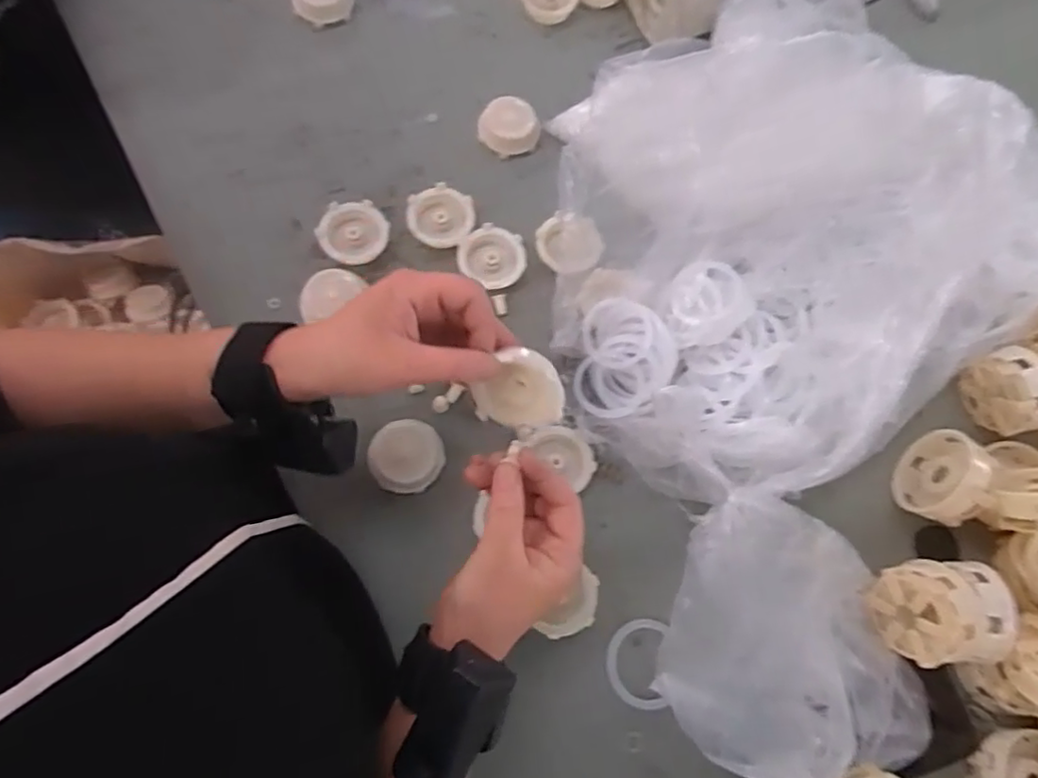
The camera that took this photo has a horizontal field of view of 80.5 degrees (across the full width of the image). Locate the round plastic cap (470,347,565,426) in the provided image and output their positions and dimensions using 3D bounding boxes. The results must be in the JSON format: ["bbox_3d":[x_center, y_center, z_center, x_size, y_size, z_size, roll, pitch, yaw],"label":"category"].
[{"bbox_3d":[0.001,0.003,0.358,0.054,0.018,0.044,-40,116,20],"label":"round plastic cap"}]

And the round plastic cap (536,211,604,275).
[{"bbox_3d":[0.043,-0.120,0.519,0.054,0.017,0.050,1,74,-4],"label":"round plastic cap"}]

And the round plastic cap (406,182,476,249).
[{"bbox_3d":[-0.066,-0.146,0.516,0.055,0.009,0.054,0,75,2],"label":"round plastic cap"}]

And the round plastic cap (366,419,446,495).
[{"bbox_3d":[-0.084,0.049,0.453,0.053,0.025,0.052,1,74,-4],"label":"round plastic cap"}]

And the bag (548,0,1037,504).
[{"bbox_3d":[0.218,-0.137,0.452,0.397,0.149,0.362,-18,76,-9],"label":"bag"}]

